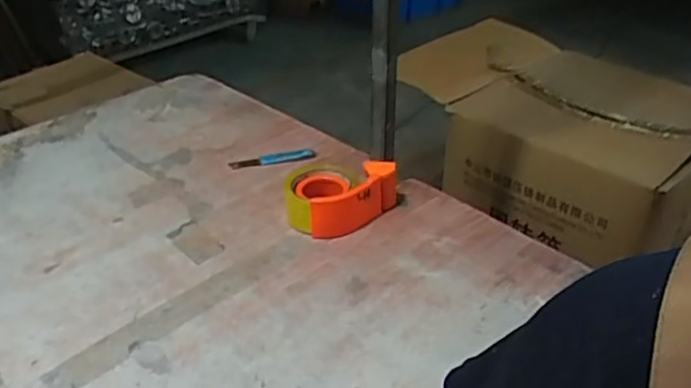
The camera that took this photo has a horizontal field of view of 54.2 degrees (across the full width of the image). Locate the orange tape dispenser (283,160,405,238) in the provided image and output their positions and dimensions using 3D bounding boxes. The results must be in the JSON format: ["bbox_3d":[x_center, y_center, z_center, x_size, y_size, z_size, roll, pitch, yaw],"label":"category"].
[{"bbox_3d":[-0.014,-0.005,0.914,0.112,0.066,0.143,25,40,36],"label":"orange tape dispenser"}]

